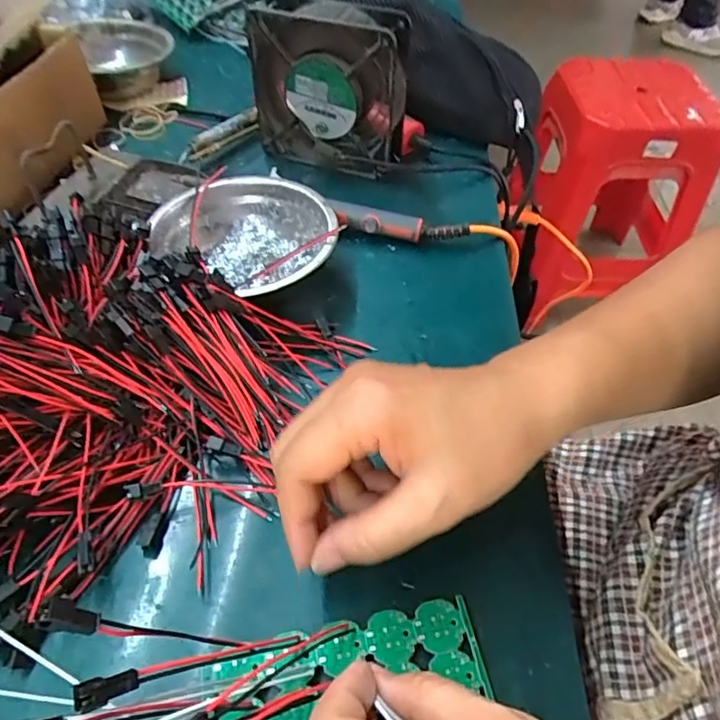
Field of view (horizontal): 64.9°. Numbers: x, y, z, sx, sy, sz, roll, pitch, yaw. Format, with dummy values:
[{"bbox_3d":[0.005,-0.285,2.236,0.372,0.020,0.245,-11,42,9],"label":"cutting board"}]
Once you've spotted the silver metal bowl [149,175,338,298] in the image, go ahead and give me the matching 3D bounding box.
[{"bbox_3d":[-0.079,-0.078,0.396,0.117,0.042,0.123,1,51,-1],"label":"silver metal bowl"}]

